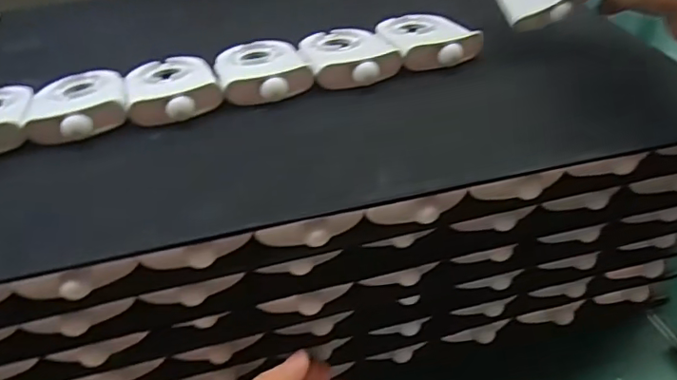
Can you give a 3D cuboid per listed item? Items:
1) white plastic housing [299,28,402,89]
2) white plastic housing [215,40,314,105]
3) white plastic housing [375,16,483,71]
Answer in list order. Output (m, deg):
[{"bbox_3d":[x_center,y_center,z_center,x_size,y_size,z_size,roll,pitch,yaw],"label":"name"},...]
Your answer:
[{"bbox_3d":[0.006,-0.098,0.386,0.058,0.015,0.083,-12,40,-9],"label":"white plastic housing"},{"bbox_3d":[-0.054,-0.086,0.378,0.057,0.015,0.082,-14,40,-11],"label":"white plastic housing"},{"bbox_3d":[0.063,-0.113,0.398,0.058,0.015,0.081,-10,40,-7],"label":"white plastic housing"}]

